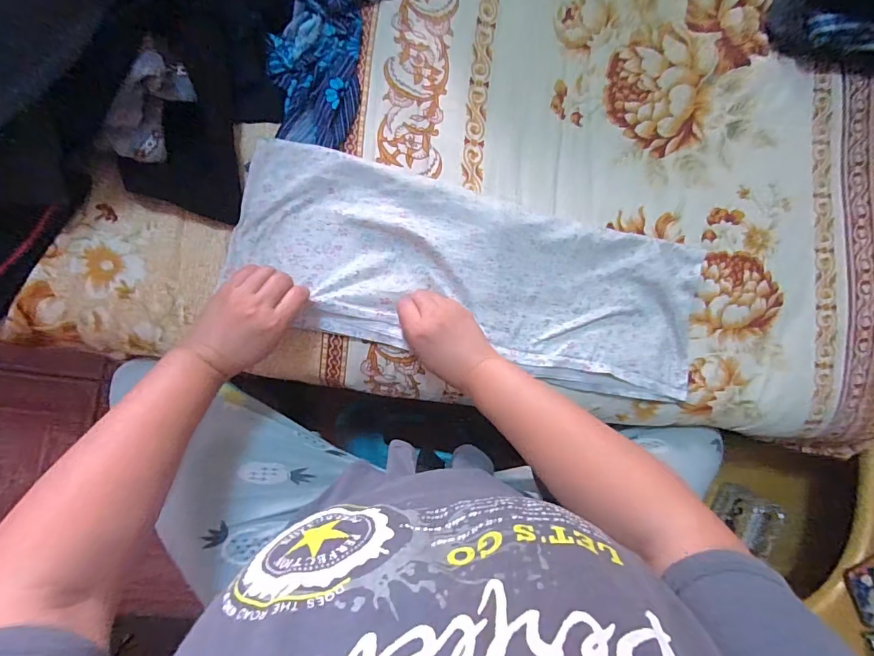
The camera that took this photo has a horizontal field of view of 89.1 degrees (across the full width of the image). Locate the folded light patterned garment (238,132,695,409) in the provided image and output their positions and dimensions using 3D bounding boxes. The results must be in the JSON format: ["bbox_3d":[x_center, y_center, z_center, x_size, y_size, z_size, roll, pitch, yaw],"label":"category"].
[{"bbox_3d":[0.053,-0.054,0.498,0.530,0.034,0.188,15,83,-8],"label":"folded light patterned garment"}]

